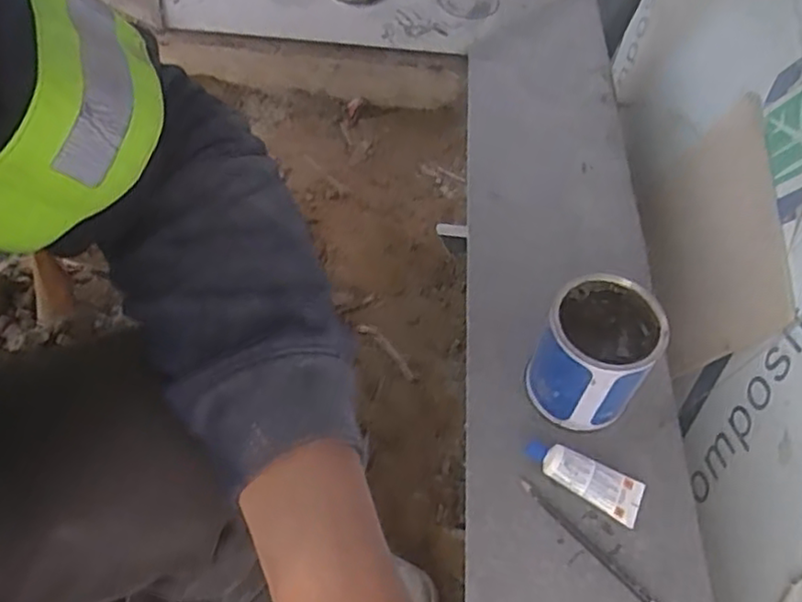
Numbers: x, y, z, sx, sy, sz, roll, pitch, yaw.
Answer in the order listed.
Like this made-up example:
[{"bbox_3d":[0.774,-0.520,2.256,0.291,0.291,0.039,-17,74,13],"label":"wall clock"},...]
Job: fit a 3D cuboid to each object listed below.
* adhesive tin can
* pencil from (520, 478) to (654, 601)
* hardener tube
[{"bbox_3d":[0.179,0.048,0.631,0.094,0.114,0.099,3,55,-4],"label":"adhesive tin can"},{"bbox_3d":[0.166,0.215,0.589,0.009,0.007,0.158,-35,65,-26],"label":"pencil"},{"bbox_3d":[0.167,0.162,0.615,0.110,0.020,0.040,24,56,11],"label":"hardener tube"}]

